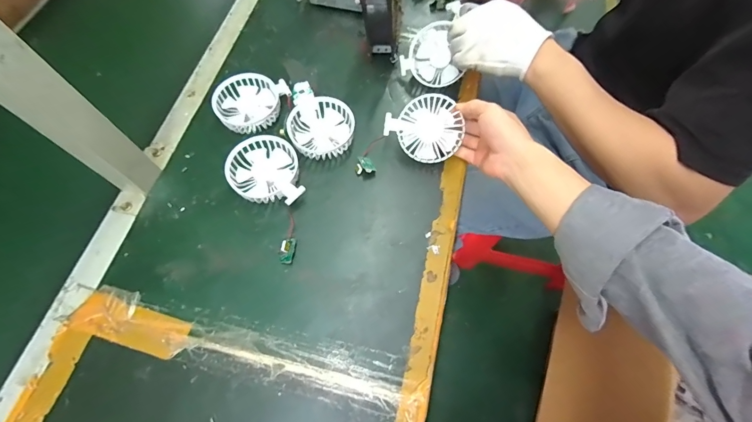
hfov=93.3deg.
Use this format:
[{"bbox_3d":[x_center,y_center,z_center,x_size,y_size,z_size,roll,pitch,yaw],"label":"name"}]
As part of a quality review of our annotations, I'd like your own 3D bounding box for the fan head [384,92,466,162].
[{"bbox_3d":[0.069,-0.109,0.472,0.087,0.038,0.086,-36,93,6],"label":"fan head"}]

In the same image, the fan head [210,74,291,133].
[{"bbox_3d":[-0.184,-0.156,0.515,0.090,0.032,0.097,0,66,0],"label":"fan head"}]

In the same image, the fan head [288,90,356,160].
[{"bbox_3d":[-0.080,-0.121,0.502,0.085,0.032,0.101,-31,70,-13],"label":"fan head"}]

